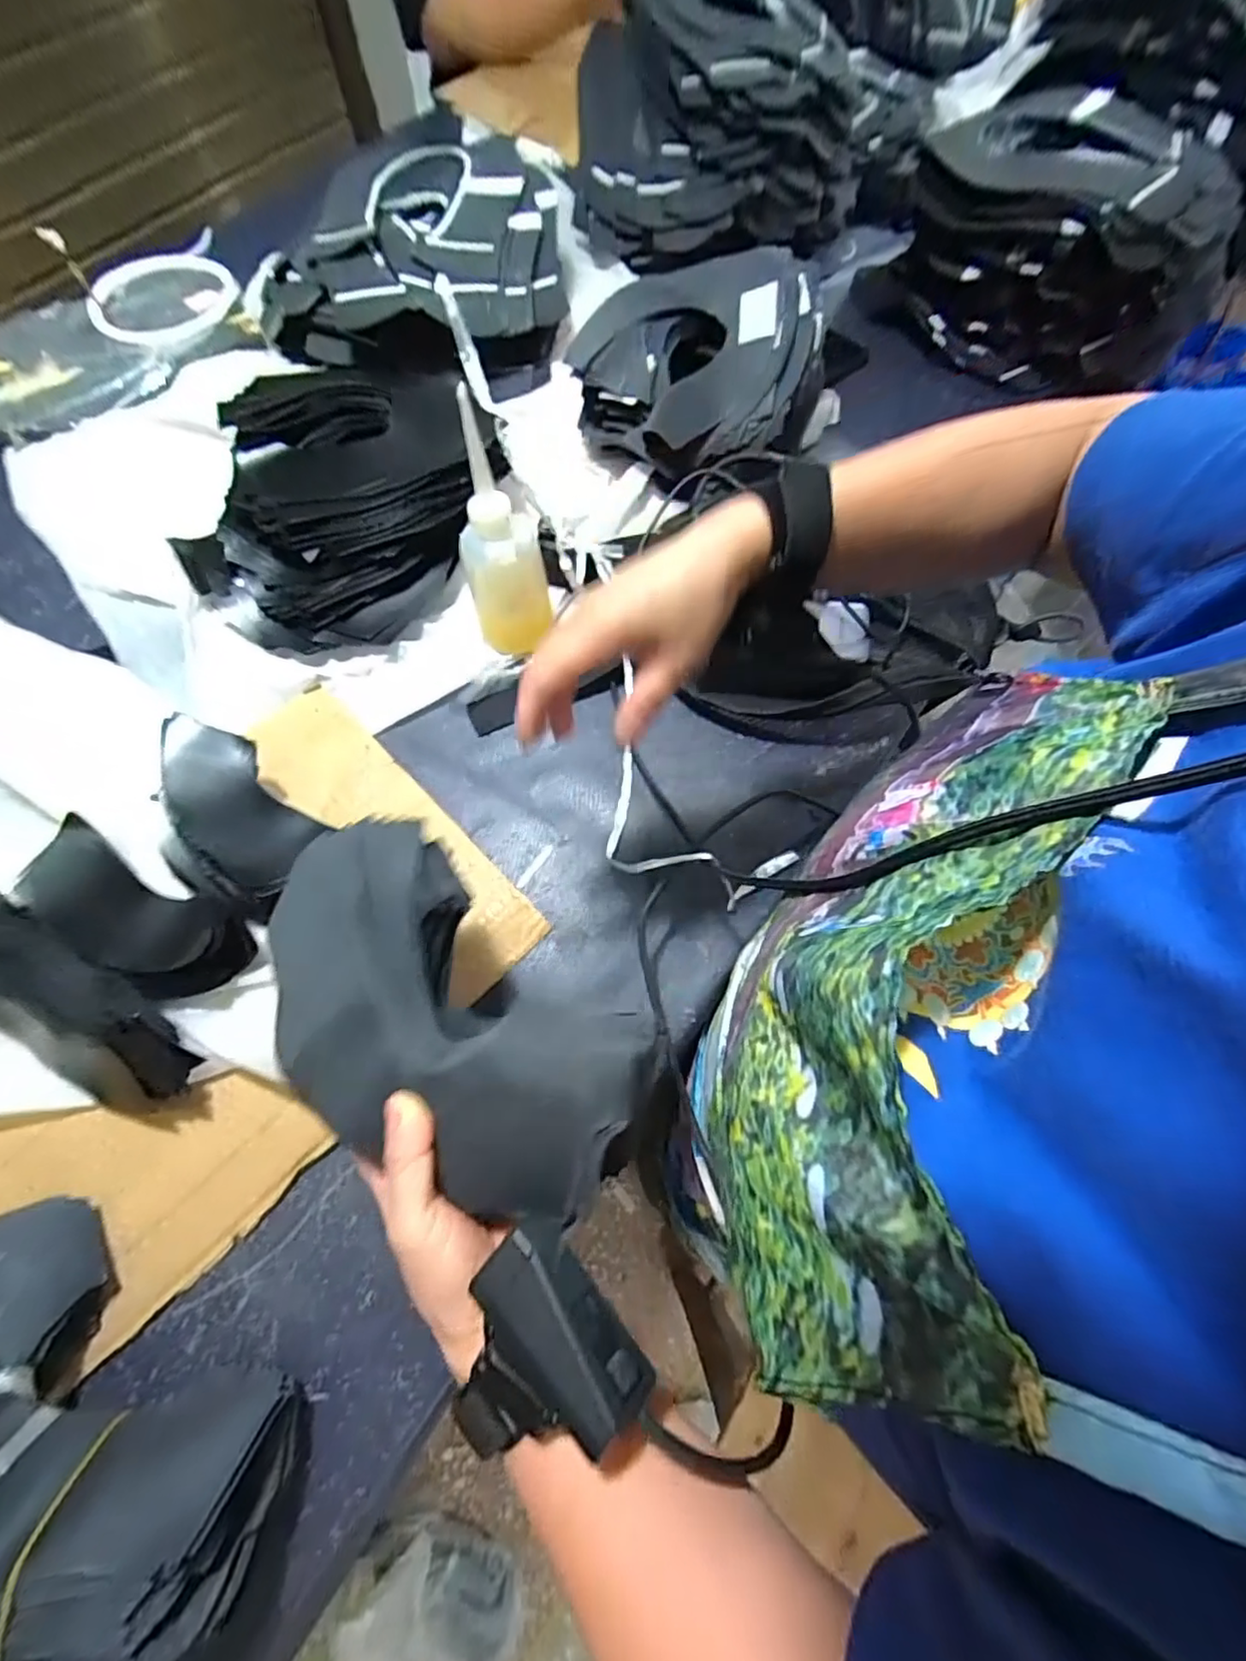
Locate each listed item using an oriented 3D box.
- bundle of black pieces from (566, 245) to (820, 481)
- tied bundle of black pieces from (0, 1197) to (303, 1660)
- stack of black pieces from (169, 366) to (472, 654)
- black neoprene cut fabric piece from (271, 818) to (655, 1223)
[{"bbox_3d":[0.072,-0.420,0.562,0.193,0.098,0.209,39,73,15],"label":"bundle of black pieces"},{"bbox_3d":[-0.267,0.281,0.290,0.220,0.131,0.050,23,108,12],"label":"tied bundle of black pieces"},{"bbox_3d":[-0.234,-0.284,0.526,0.214,0.085,0.270,24,70,9],"label":"stack of black pieces"},{"bbox_3d":[-0.088,0.087,0.292,0.195,0.055,0.116,40,73,14],"label":"black neoprene cut fabric piece"}]

